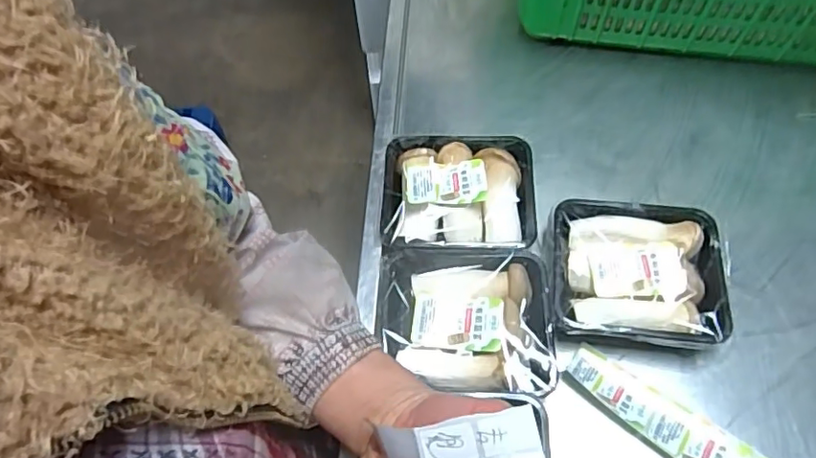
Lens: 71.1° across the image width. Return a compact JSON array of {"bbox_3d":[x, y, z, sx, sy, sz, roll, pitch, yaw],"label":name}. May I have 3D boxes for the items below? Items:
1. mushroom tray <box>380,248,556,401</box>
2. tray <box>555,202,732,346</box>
[{"bbox_3d":[0.051,0.085,0.529,0.152,0.042,0.136,2,60,1],"label":"mushroom tray"},{"bbox_3d":[0.221,0.043,0.561,0.161,0.047,0.152,6,60,3],"label":"tray"}]

